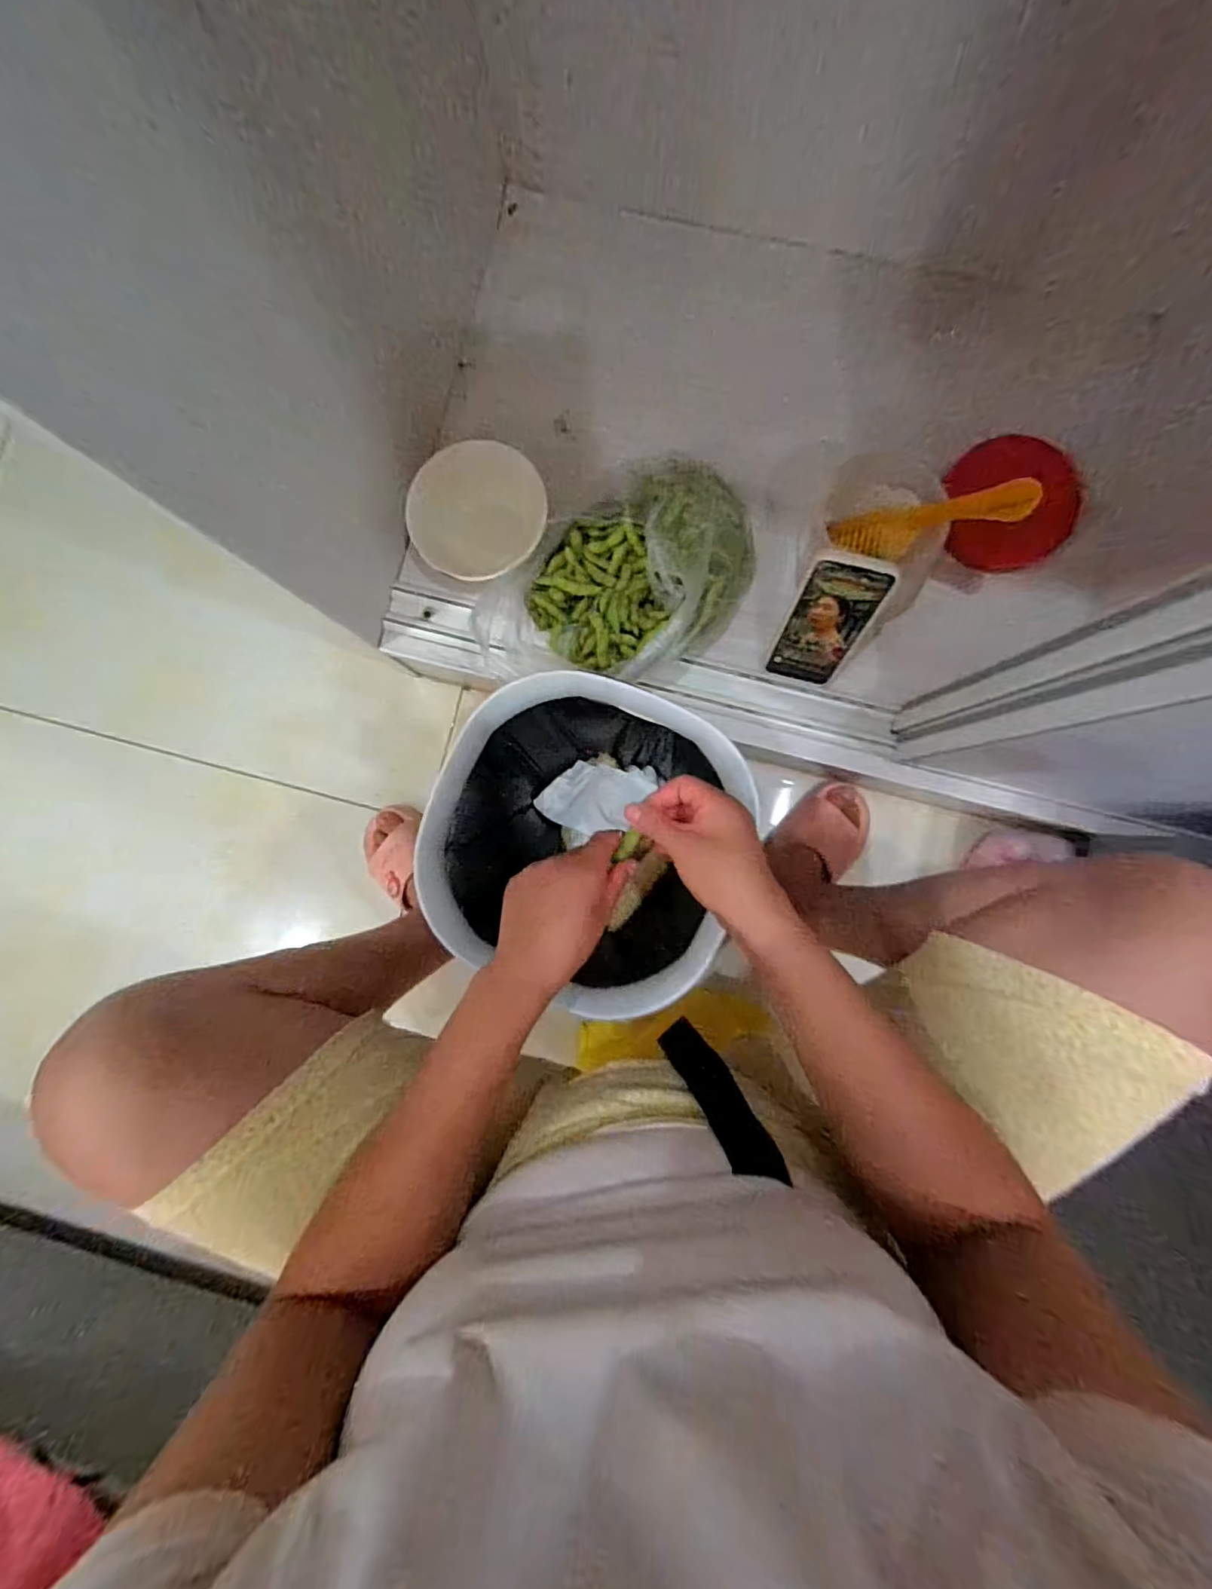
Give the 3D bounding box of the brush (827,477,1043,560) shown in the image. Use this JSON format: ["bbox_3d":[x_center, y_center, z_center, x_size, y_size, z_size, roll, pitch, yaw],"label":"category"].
[{"bbox_3d":[0.294,-0.251,0.512,0.032,0.181,0.038,19,88,-36],"label":"brush"}]

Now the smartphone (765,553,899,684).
[{"bbox_3d":[0.221,-0.171,0.556,0.076,0.165,0.007,15,64,4],"label":"smartphone"}]

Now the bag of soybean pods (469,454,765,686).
[{"bbox_3d":[0.019,-0.225,0.597,0.305,0.108,0.205,-44,86,1],"label":"bag of soybean pods"}]

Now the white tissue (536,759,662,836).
[{"bbox_3d":[-0.012,0.001,0.632,0.131,0.042,0.078,7,88,4],"label":"white tissue"}]

